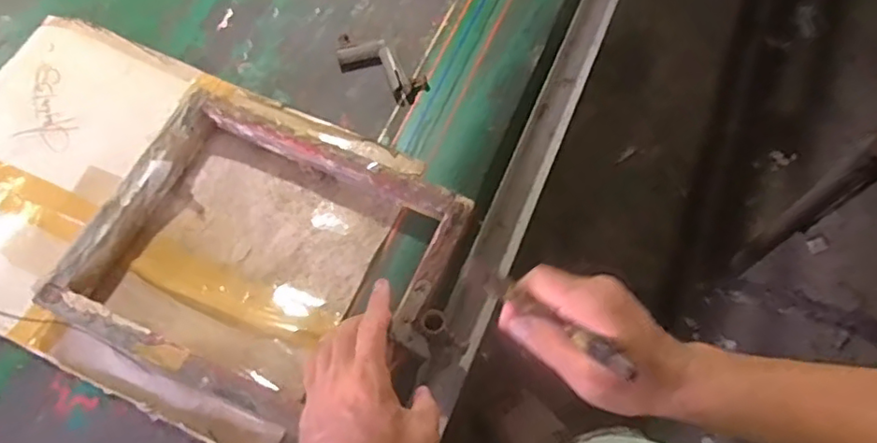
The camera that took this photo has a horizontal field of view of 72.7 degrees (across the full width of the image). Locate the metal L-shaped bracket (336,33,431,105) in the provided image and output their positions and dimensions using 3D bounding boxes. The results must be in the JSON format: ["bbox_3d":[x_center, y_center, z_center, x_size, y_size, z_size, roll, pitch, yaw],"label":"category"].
[{"bbox_3d":[-0.070,-0.184,0.701,0.123,0.018,0.050,31,69,16],"label":"metal L-shaped bracket"}]

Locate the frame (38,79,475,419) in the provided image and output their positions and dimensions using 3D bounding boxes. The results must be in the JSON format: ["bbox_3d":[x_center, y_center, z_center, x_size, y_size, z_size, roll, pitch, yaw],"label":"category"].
[{"bbox_3d":[-0.161,0.022,0.590,0.342,0.046,0.284,21,67,12],"label":"frame"}]

